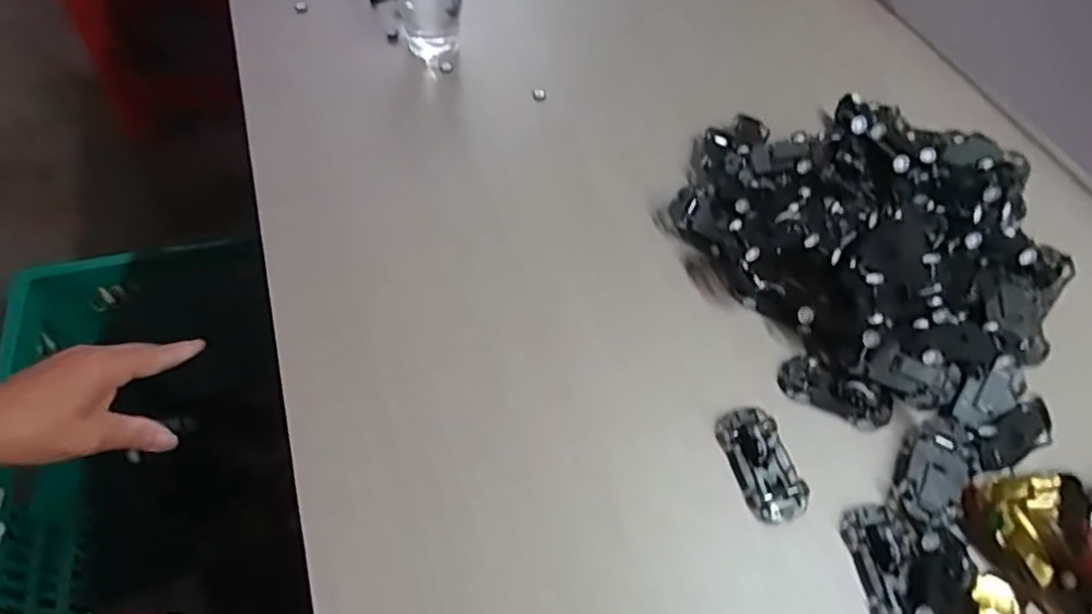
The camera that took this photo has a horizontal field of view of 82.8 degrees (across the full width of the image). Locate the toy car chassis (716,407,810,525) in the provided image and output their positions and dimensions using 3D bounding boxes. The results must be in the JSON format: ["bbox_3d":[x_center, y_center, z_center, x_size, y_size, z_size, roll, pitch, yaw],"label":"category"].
[{"bbox_3d":[0.124,0.089,0.352,0.033,0.015,0.063,-15,61,-10],"label":"toy car chassis"}]

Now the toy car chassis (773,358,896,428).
[{"bbox_3d":[0.178,0.051,0.378,0.066,0.013,0.030,28,63,14],"label":"toy car chassis"}]

